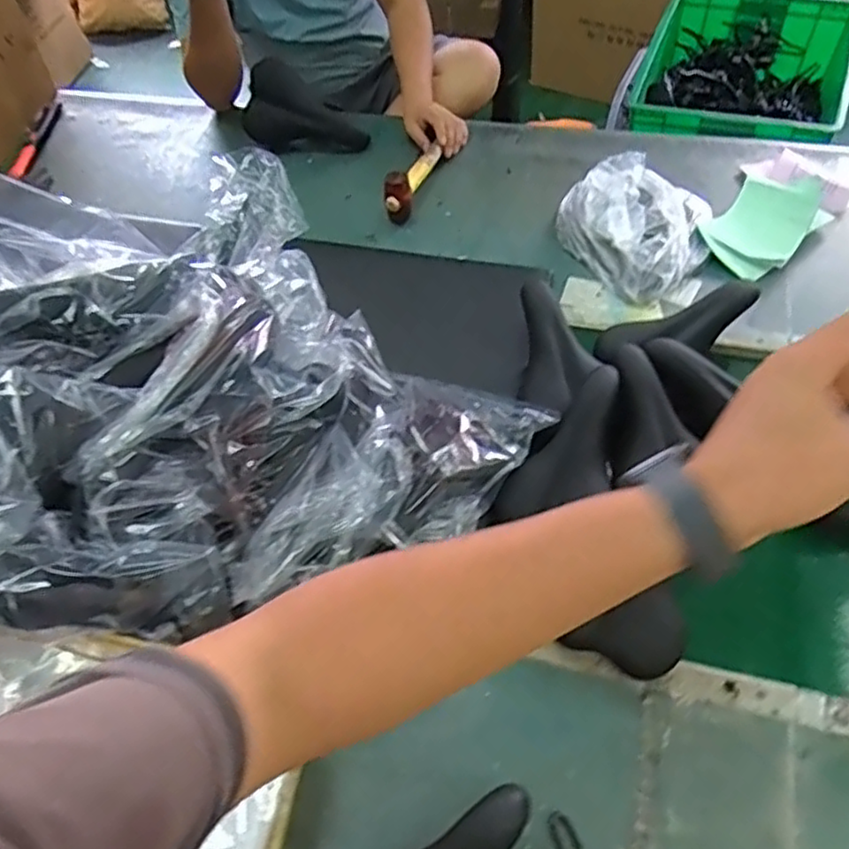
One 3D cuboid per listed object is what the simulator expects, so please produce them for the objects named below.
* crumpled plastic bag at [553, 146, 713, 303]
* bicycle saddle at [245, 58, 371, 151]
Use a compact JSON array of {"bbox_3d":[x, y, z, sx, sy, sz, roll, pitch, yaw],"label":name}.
[{"bbox_3d":[0.360,-0.346,1.202,0.270,0.073,0.259,38,68,27],"label":"crumpled plastic bag"},{"bbox_3d":[-0.245,-0.679,1.482,0.237,0.140,0.147,19,61,19],"label":"bicycle saddle"}]

